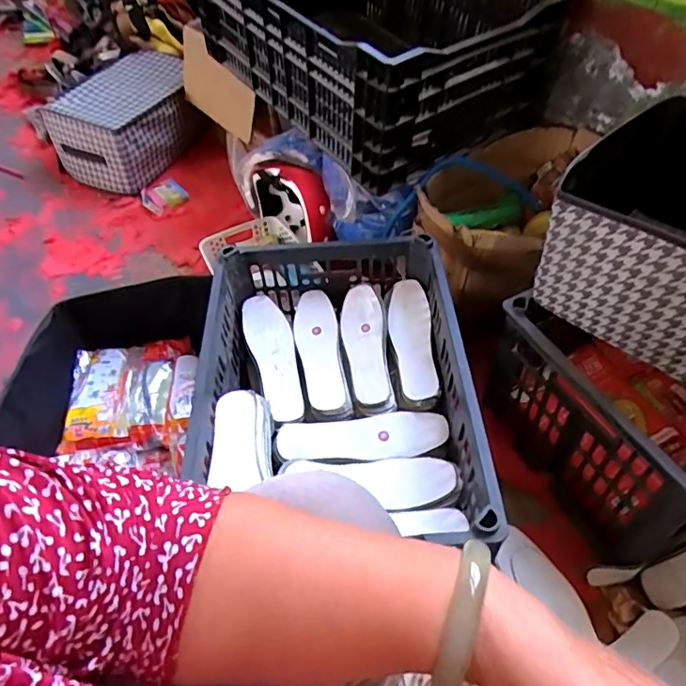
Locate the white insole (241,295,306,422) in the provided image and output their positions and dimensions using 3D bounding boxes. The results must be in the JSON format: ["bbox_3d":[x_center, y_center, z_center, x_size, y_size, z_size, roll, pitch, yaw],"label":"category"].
[{"bbox_3d":[-0.106,0.017,0.834,0.069,0.021,0.230,-18,53,-10],"label":"white insole"}]

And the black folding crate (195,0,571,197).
[{"bbox_3d":[0.032,-0.583,0.995,0.412,0.250,0.581,-33,57,-20],"label":"black folding crate"}]

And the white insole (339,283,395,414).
[{"bbox_3d":[0.037,0.004,0.815,0.063,0.031,0.216,-8,52,-2],"label":"white insole"}]

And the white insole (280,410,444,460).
[{"bbox_3d":[0.027,0.133,0.744,0.230,0.015,0.064,-6,52,-1],"label":"white insole"}]

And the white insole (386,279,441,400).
[{"bbox_3d":[0.105,-0.007,0.826,0.063,0.027,0.218,-3,52,2],"label":"white insole"}]

